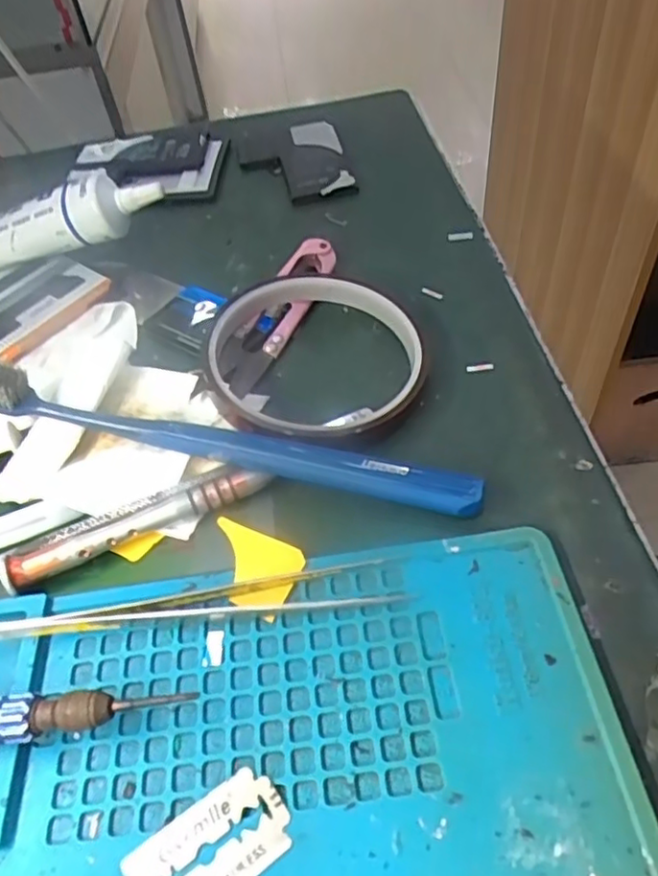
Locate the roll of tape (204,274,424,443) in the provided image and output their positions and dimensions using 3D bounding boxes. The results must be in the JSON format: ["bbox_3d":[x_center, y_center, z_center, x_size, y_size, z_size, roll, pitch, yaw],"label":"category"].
[{"bbox_3d":[-0.004,-0.032,0.249,0.083,0.022,0.084,-3,51,4],"label":"roll of tape"}]

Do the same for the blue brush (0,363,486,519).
[{"bbox_3d":[-0.040,-0.001,0.221,0.182,0.031,0.013,9,52,13],"label":"blue brush"}]

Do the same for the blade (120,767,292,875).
[{"bbox_3d":[-0.030,0.102,0.157,0.043,0.004,0.023,-31,54,-18],"label":"blade"}]

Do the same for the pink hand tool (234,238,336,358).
[{"bbox_3d":[-0.018,-0.063,0.283,0.020,0.013,0.068,16,54,18],"label":"pink hand tool"}]

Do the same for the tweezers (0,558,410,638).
[{"bbox_3d":[-0.042,0.051,0.194,0.126,0.011,0.014,-9,50,-1],"label":"tweezers"}]

